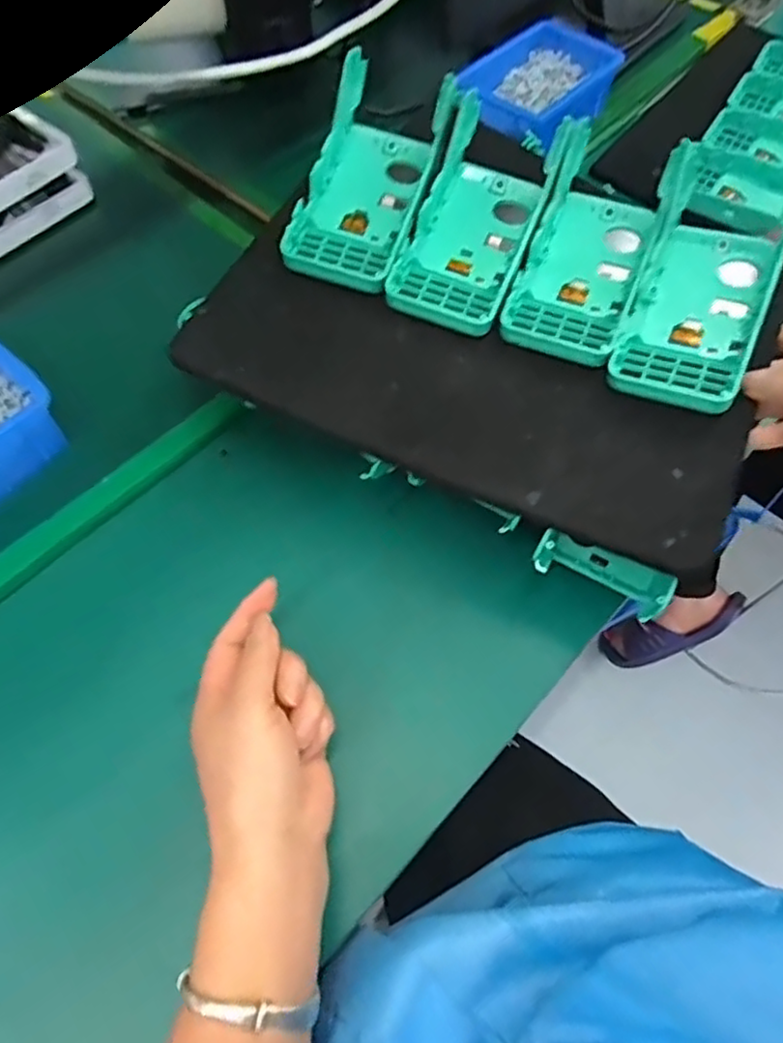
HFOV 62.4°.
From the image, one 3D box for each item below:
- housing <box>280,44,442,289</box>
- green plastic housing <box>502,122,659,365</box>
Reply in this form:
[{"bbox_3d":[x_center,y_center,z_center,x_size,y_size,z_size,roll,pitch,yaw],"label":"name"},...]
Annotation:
[{"bbox_3d":[-0.019,-0.239,0.443,0.078,0.064,0.158,14,59,8],"label":"housing"},{"bbox_3d":[0.125,-0.184,0.422,0.083,0.057,0.156,21,60,12],"label":"green plastic housing"}]

